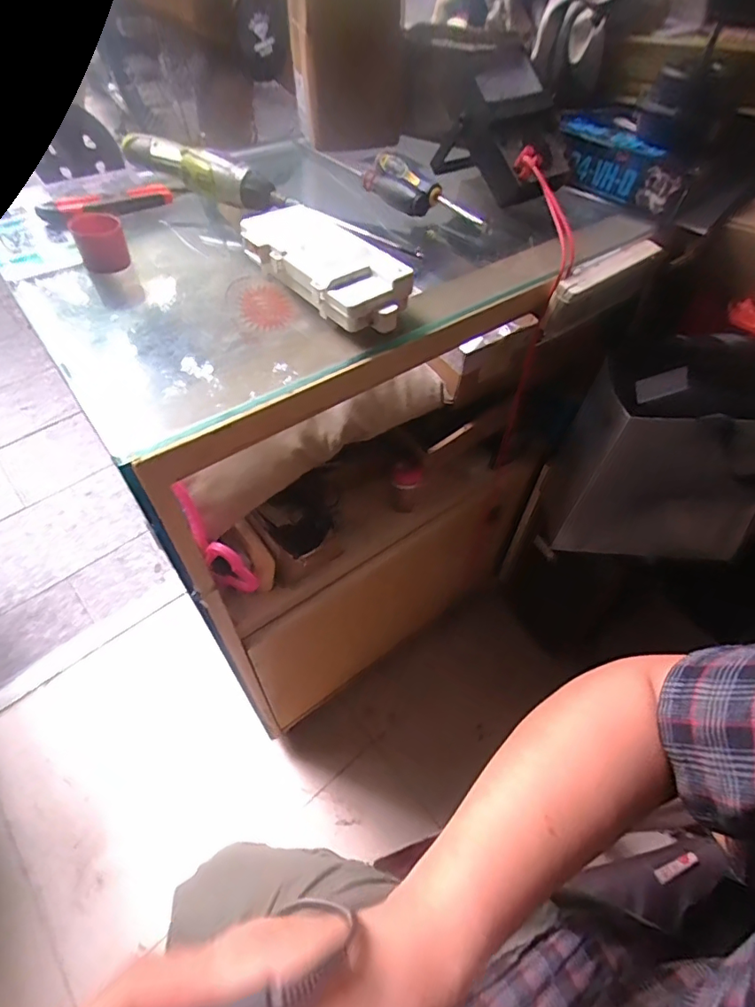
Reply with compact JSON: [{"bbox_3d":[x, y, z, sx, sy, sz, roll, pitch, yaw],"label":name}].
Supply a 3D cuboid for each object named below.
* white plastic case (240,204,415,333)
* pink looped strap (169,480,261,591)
[{"bbox_3d":[-0.048,-0.224,0.470,0.079,0.039,0.179,-34,62,-25],"label":"white plastic case"},{"bbox_3d":[-0.187,0.046,0.569,0.065,0.154,0.025,9,43,49],"label":"pink looped strap"}]

